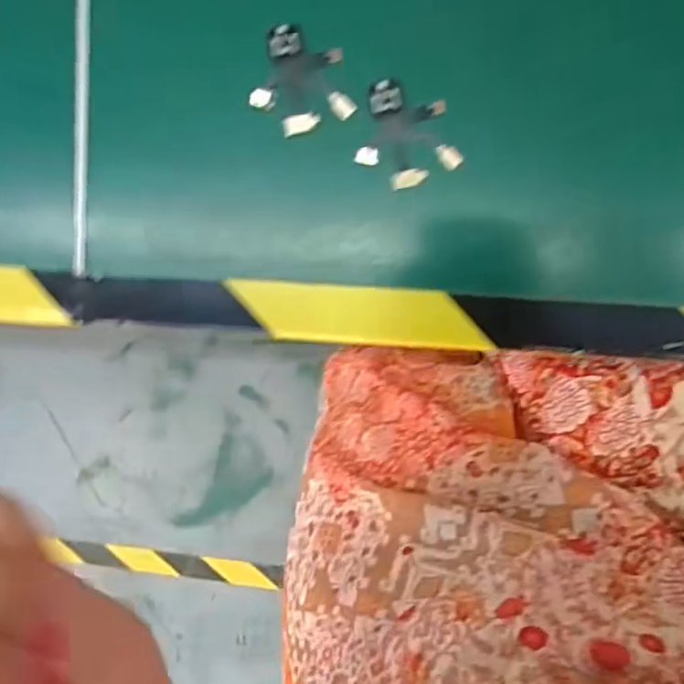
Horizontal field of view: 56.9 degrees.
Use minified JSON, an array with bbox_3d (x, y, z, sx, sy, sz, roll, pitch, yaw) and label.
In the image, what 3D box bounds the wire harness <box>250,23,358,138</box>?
[{"bbox_3d":[-0.012,-0.087,0.214,0.033,0.008,0.034,16,95,6],"label":"wire harness"}]

